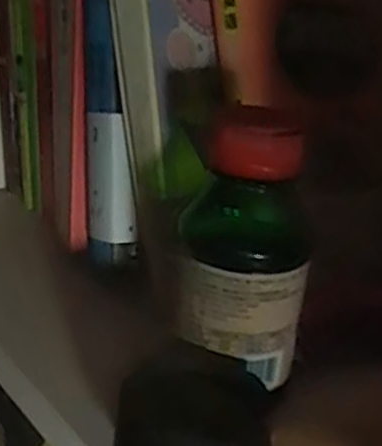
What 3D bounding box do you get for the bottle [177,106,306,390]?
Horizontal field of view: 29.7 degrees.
[{"bbox_3d":[0.018,0.004,0.238,0.042,0.078,0.035,6,25,-1],"label":"bottle"}]

